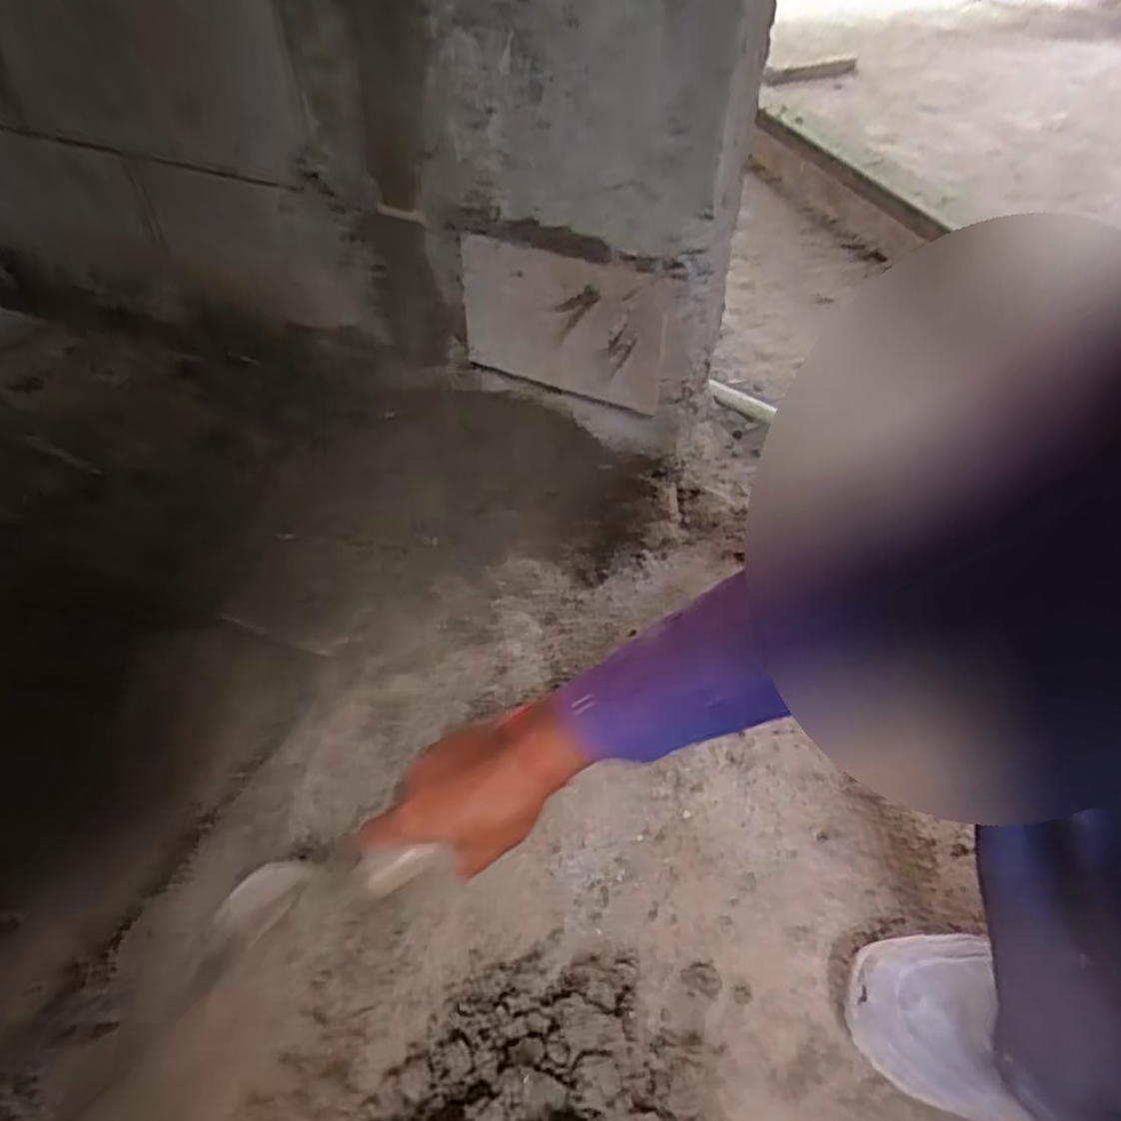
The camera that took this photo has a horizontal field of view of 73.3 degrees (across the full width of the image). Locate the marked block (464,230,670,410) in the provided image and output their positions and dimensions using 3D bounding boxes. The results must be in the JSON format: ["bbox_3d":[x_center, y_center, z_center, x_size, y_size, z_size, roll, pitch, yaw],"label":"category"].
[{"bbox_3d":[-0.003,-0.251,0.804,0.240,0.159,0.041,22,52,20],"label":"marked block"}]

